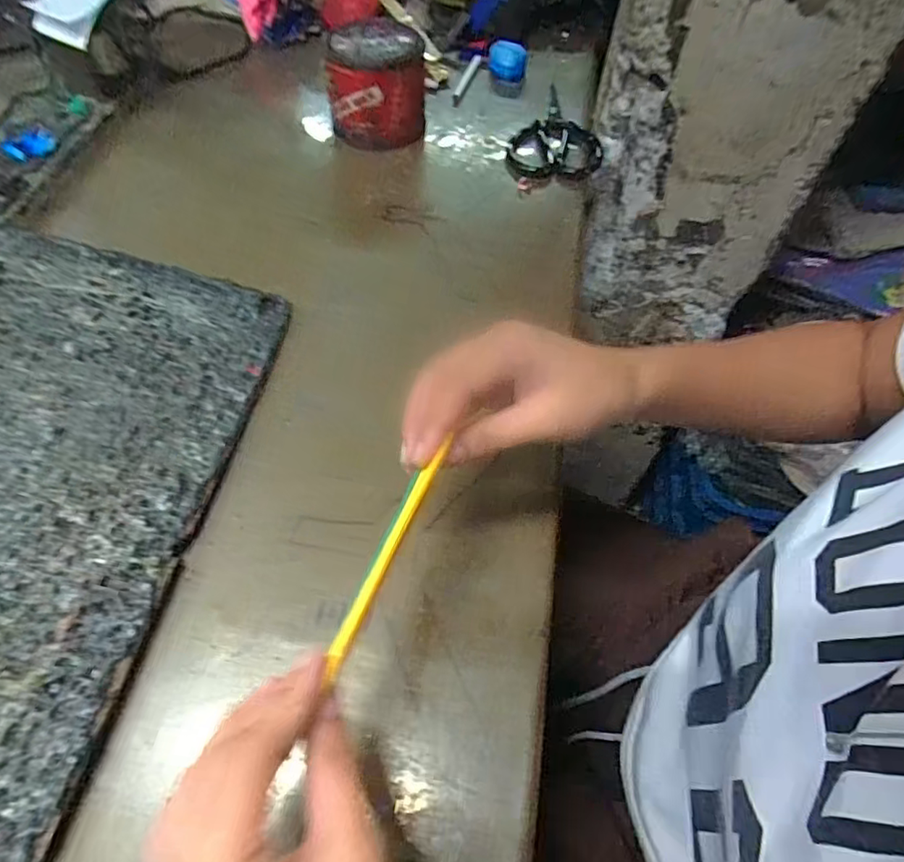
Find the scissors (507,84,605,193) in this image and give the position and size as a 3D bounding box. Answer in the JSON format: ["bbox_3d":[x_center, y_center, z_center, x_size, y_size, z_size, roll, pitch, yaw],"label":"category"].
[{"bbox_3d":[0.118,-0.323,0.643,0.097,0.023,0.199,12,56,4],"label":"scissors"}]

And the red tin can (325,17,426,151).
[{"bbox_3d":[-0.079,-0.370,0.617,0.101,0.090,0.100,1,56,-3],"label":"red tin can"}]

